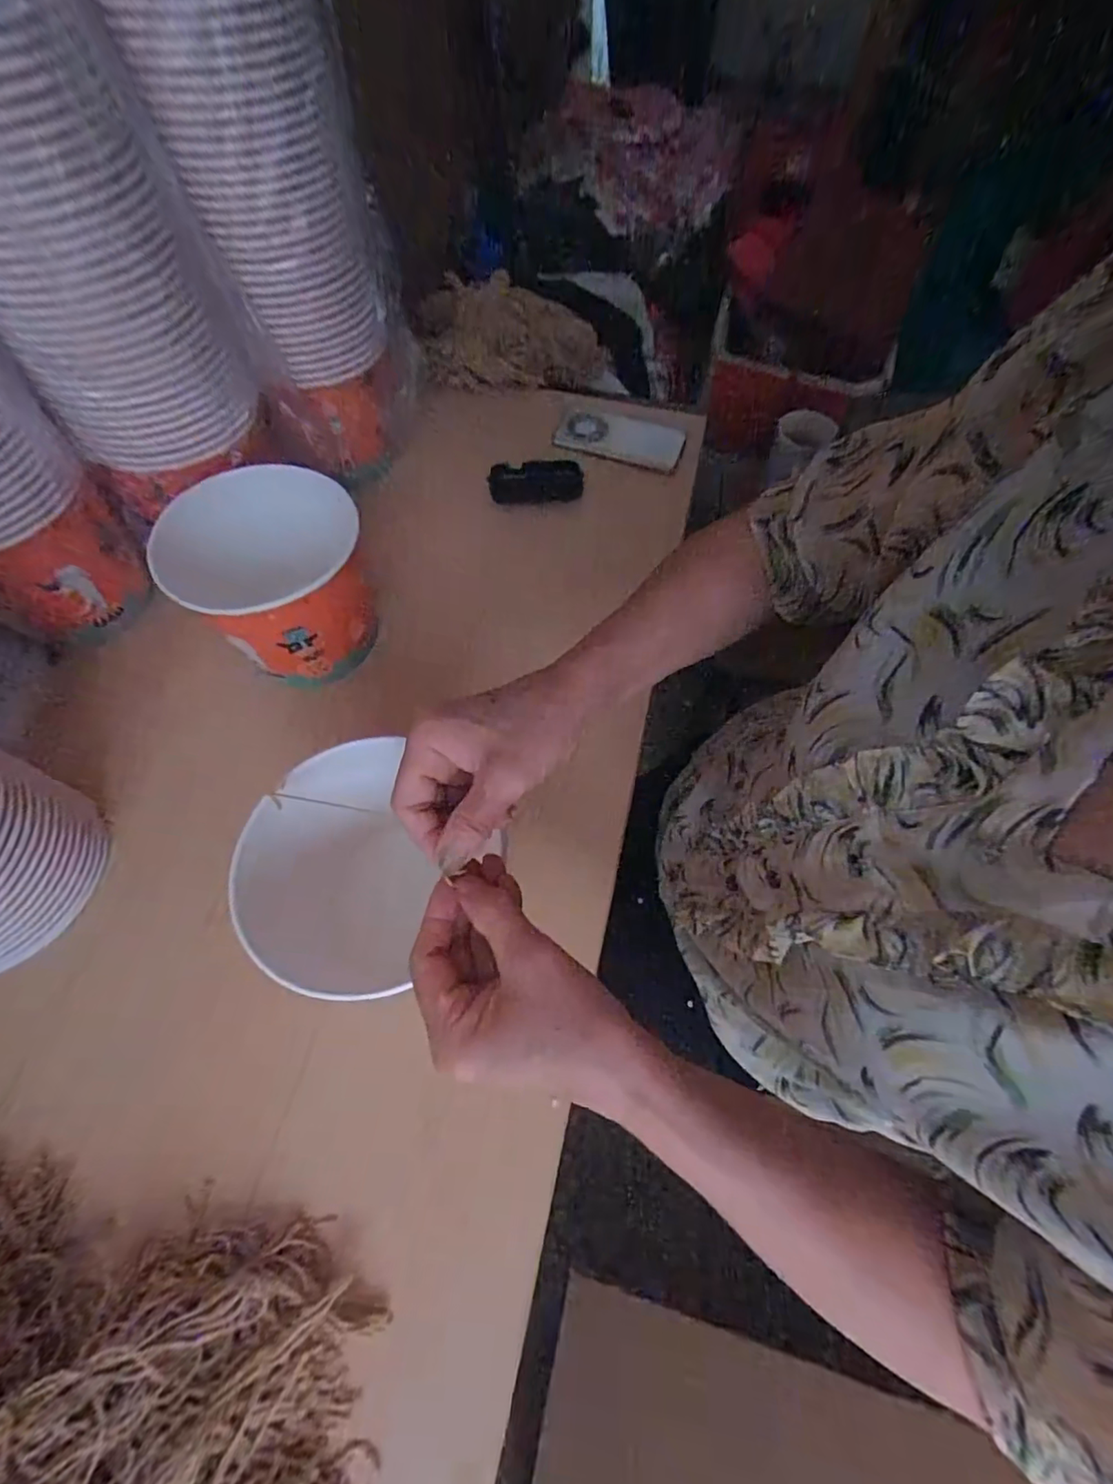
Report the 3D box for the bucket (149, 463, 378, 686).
[{"bbox_3d":[-0.244,-0.144,0.492,0.145,0.127,0.145,0,64,-1],"label":"bucket"}]

